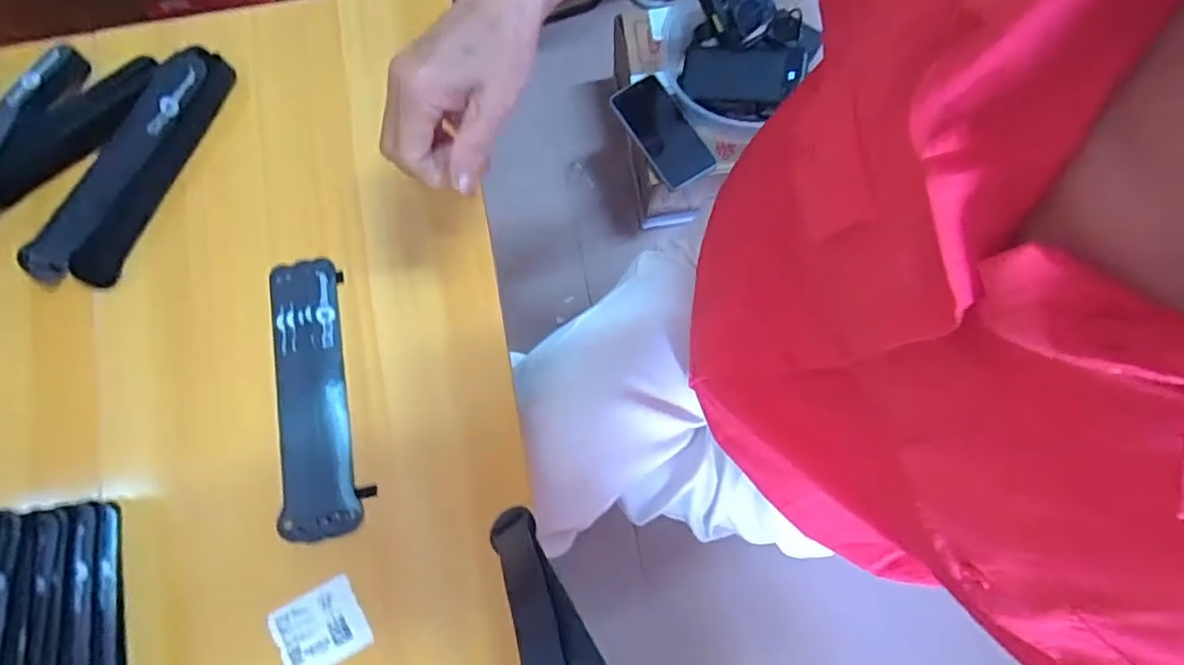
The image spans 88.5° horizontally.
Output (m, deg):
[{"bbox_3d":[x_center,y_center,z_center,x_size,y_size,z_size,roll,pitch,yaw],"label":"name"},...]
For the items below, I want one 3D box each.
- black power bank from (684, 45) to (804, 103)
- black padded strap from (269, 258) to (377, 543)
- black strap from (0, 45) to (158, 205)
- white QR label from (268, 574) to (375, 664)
[{"bbox_3d":[0.194,-0.337,0.786,0.145,0.027,0.067,4,94,6],"label":"black power bank"},{"bbox_3d":[-0.201,0.044,0.440,0.055,0.010,0.199,-9,78,-2],"label":"black padded strap"},{"bbox_3d":[-0.434,-0.148,0.456,0.074,0.054,0.212,36,80,7],"label":"black strap"},{"bbox_3d":[-0.184,0.200,0.410,0.058,0.004,0.050,-28,79,-6],"label":"white QR label"}]

